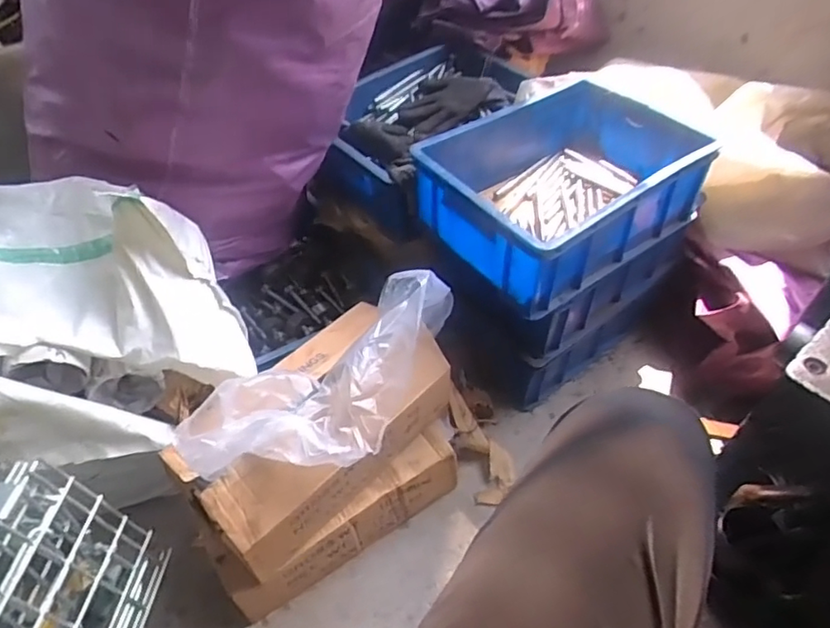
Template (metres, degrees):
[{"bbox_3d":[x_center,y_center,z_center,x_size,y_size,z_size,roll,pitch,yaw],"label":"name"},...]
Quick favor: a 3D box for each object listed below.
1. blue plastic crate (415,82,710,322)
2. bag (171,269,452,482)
[{"bbox_3d":[0.234,-0.214,0.955,0.409,0.141,0.298,-30,54,-24],"label":"blue plastic crate"},{"bbox_3d":[-0.076,0.083,0.728,0.397,0.123,0.143,-35,57,-27],"label":"bag"}]

